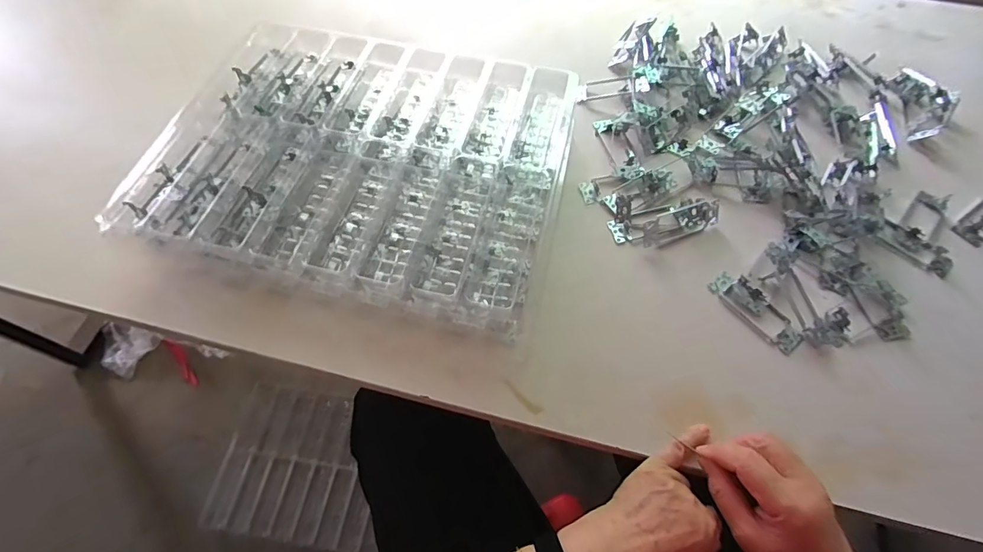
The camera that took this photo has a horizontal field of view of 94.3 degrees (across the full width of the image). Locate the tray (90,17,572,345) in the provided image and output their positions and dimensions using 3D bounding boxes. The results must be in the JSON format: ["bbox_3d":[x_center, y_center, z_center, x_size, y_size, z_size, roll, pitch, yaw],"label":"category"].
[{"bbox_3d":[-0.137,-0.130,0.539,0.435,0.090,0.337,11,61,5],"label":"tray"}]

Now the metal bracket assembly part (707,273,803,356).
[{"bbox_3d":[0.295,0.037,0.504,0.043,0.019,0.105,-30,65,-16],"label":"metal bracket assembly part"}]

